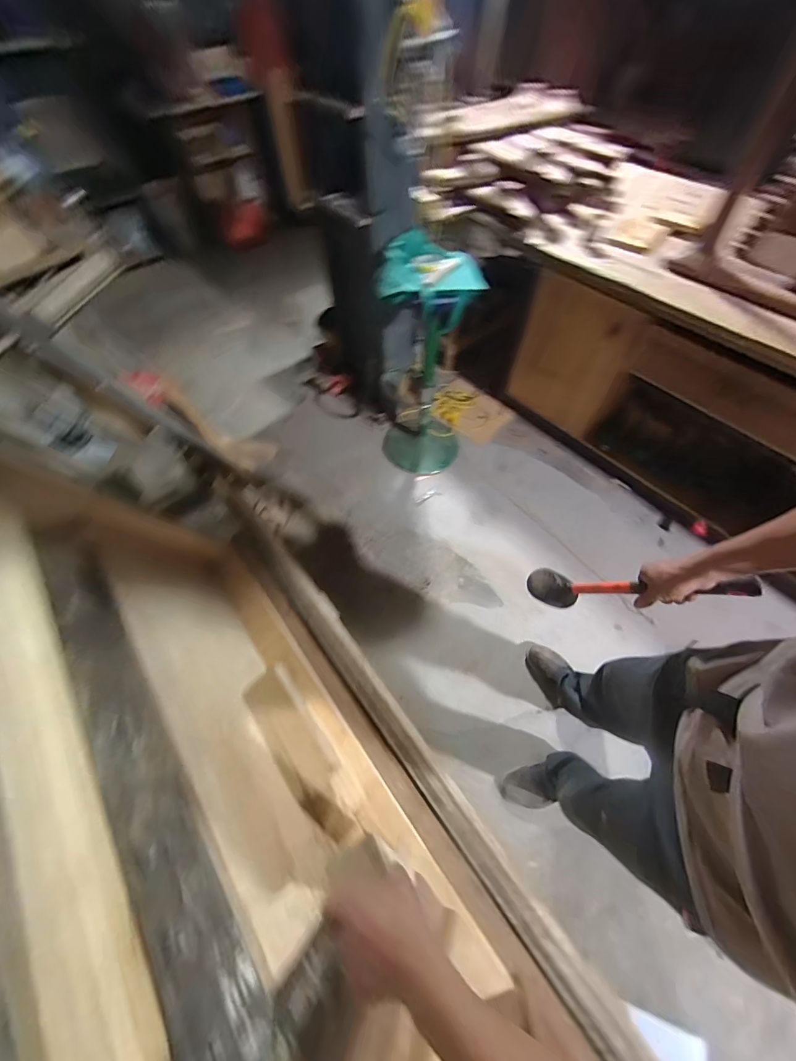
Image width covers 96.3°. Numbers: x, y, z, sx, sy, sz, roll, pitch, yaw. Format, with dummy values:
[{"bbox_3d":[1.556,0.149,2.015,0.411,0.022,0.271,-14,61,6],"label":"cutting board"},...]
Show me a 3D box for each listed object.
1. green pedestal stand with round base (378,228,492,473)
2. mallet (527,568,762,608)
[{"bbox_3d":[0.104,-0.696,1.551,0.380,0.802,0.513,-8,60,-4],"label":"green pedestal stand with round base"},{"bbox_3d":[0.424,0.106,0.664,0.349,0.086,0.054,-7,46,40],"label":"mallet"}]

